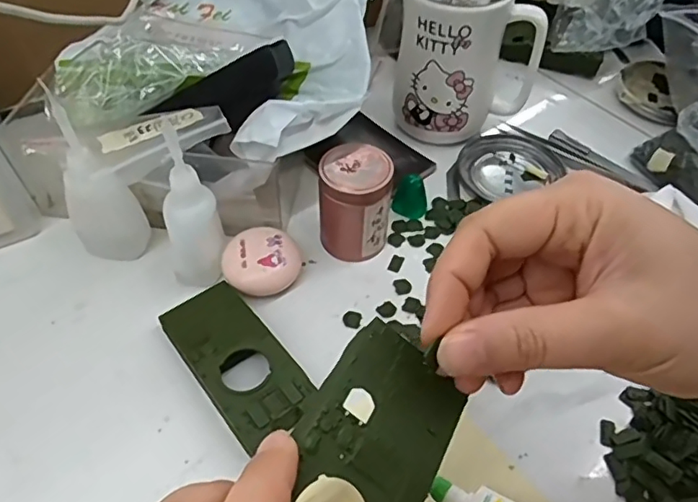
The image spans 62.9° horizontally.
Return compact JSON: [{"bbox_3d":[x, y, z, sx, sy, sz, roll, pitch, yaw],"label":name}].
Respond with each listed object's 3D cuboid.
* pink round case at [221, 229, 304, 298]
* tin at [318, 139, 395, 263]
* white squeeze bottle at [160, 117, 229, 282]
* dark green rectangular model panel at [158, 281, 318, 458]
[{"bbox_3d":[-0.054,0.009,0.358,0.048,0.026,0.040,-10,51,-10],"label":"pink round case"},{"bbox_3d":[0.004,-0.029,0.364,0.045,0.068,0.040,6,50,4],"label":"tin"},{"bbox_3d":[-0.094,-0.031,0.326,0.034,0.090,0.037,-14,51,-13],"label":"white squeeze bottle"},{"bbox_3d":[-0.062,0.060,0.316,0.046,0.014,0.104,-30,56,-24],"label":"dark green rectangular model panel"}]

